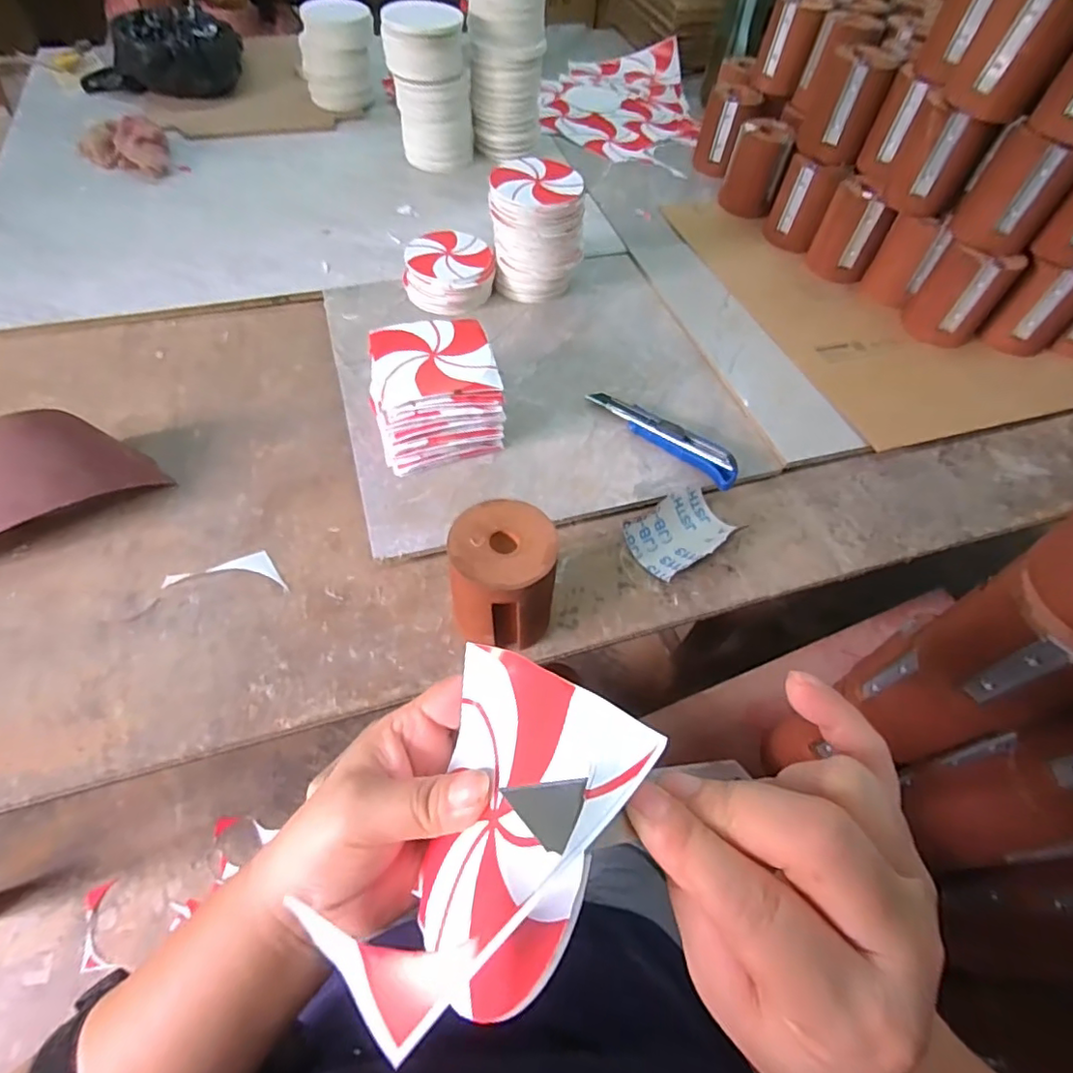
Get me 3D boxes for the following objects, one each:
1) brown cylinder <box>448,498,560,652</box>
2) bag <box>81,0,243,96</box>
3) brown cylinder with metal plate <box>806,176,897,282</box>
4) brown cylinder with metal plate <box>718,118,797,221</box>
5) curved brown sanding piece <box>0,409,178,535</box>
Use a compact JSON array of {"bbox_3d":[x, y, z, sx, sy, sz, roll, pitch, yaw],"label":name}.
[{"bbox_3d":[-0.024,0.032,0.434,0.075,0.091,0.082,1,58,-2],"label":"brown cylinder"},{"bbox_3d":[-0.593,-0.779,0.924,0.235,0.084,0.160,11,58,4],"label":"bag"},{"bbox_3d":[0.402,-0.389,0.730,0.077,0.093,0.068,29,61,14],"label":"brown cylinder with metal plate"},{"bbox_3d":[0.309,-0.520,0.813,0.076,0.089,0.079,18,59,8],"label":"brown cylinder with metal plate"},{"bbox_3d":[-0.427,-0.050,0.486,0.165,0.067,0.086,-32,65,-21],"label":"curved brown sanding piece"}]

